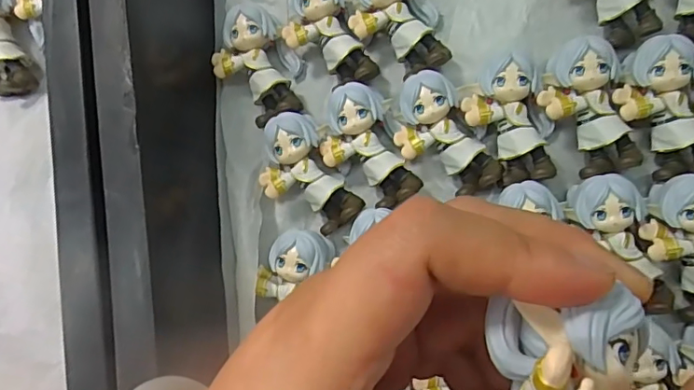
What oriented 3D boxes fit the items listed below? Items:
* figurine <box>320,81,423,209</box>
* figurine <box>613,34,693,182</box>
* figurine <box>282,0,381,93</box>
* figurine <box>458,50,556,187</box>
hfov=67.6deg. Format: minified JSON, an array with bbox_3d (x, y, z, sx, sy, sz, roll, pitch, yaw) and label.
[{"bbox_3d":[0.008,-0.023,0.253,0.039,0.020,0.060,-20,80,6],"label":"figurine"},{"bbox_3d":[0.139,-0.038,0.229,0.033,0.021,0.060,-13,81,7],"label":"figurine"},{"bbox_3d":[-0.011,-0.079,0.263,0.035,0.021,0.059,-24,80,6],"label":"figurine"},{"bbox_3d":[0.077,-0.034,0.243,0.038,0.022,0.058,-18,80,7],"label":"figurine"}]

